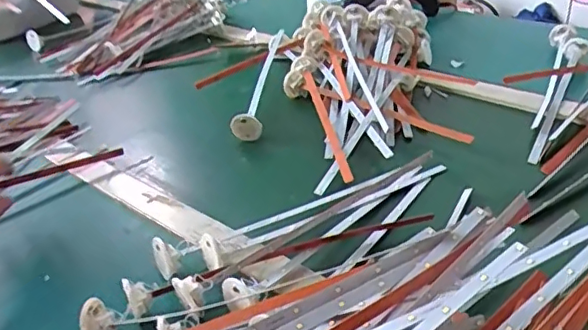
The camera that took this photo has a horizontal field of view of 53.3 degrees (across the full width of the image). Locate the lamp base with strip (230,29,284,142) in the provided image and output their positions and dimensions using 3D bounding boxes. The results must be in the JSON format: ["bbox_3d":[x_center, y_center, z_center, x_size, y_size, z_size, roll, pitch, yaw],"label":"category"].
[{"bbox_3d":[-0.045,-0.125,0.863,0.033,0.042,0.300,-1,30,8],"label":"lamp base with strip"}]

